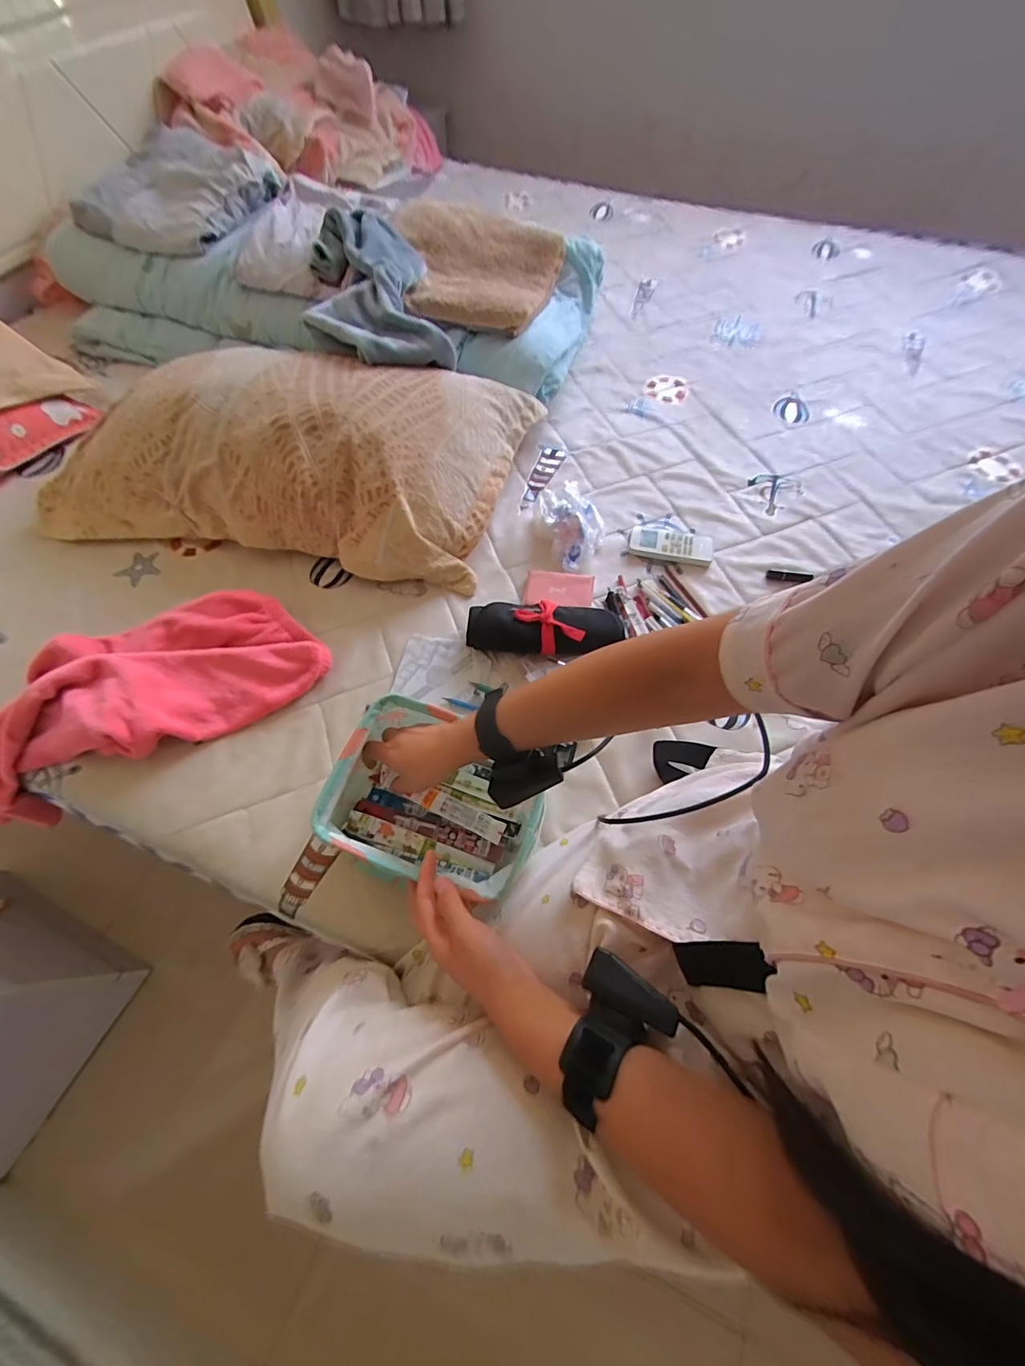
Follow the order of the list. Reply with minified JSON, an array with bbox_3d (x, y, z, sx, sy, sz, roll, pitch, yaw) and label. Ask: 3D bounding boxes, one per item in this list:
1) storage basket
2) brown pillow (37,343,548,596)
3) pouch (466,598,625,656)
[{"bbox_3d":[-0.087,0.122,0.509,0.213,0.117,0.158,19,64,9],"label":"storage basket"},{"bbox_3d":[-0.352,-0.381,0.757,0.724,0.157,0.381,9,63,4],"label":"brown pillow"},{"bbox_3d":[0.044,-0.072,0.654,0.208,0.054,0.074,5,63,2],"label":"pouch"}]

